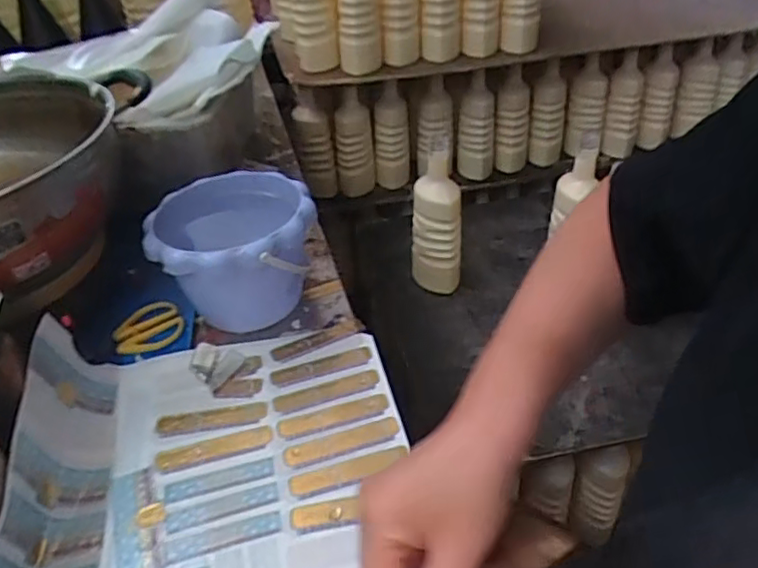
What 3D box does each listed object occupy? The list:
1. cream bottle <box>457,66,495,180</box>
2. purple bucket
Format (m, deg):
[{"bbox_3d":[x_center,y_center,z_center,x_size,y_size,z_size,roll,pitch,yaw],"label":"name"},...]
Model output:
[{"bbox_3d":[0.219,-0.353,1.423,0.080,0.243,0.065,4,39,10],"label":"cream bottle"},{"bbox_3d":[-0.140,-0.026,0.622,0.150,0.118,0.153,-7,38,-5],"label":"purple bucket"}]

